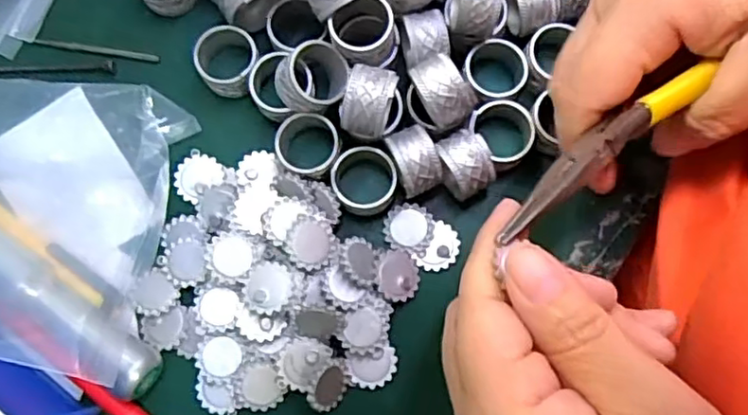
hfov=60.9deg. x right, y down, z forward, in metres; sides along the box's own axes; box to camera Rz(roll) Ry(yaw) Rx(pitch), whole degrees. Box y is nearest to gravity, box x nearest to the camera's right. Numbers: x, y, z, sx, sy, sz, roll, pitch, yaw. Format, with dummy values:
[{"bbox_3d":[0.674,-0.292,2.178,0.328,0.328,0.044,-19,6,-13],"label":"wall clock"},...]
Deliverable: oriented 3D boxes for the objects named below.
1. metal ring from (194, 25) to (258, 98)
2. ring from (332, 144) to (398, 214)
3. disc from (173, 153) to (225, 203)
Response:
[{"bbox_3d":[-0.065,-0.065,0.283,0.027,0.018,0.028,0,80,1],"label":"metal ring"},{"bbox_3d":[-0.005,-0.010,0.272,0.027,0.018,0.029,0,80,1],"label":"ring"},{"bbox_3d":[-0.077,-0.014,0.276,0.021,0.004,0.018,-41,81,-6],"label":"disc"}]

